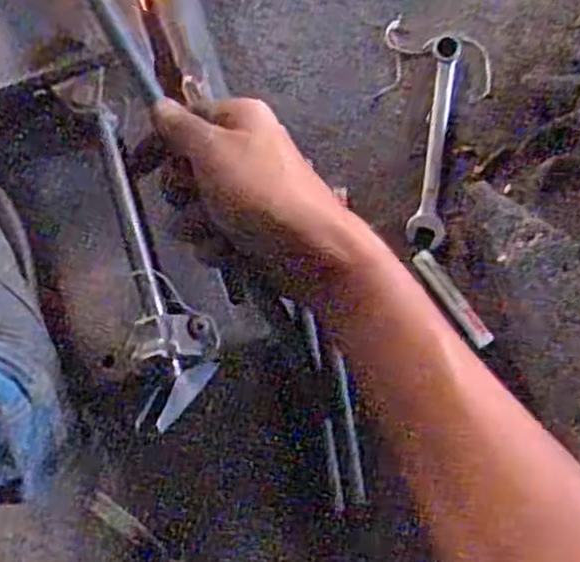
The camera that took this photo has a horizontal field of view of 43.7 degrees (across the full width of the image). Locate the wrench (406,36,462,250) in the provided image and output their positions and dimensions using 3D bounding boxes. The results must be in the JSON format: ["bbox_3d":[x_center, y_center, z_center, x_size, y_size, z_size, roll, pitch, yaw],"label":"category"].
[{"bbox_3d":[0.135,-0.128,0.659,0.030,0.017,0.195,9,85,7],"label":"wrench"}]

